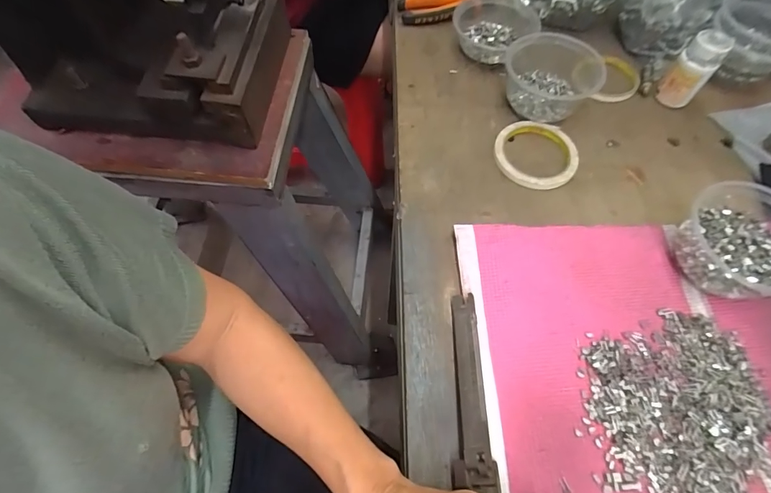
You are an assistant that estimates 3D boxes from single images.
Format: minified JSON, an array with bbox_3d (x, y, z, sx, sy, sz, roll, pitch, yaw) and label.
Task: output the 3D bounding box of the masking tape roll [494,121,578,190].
[{"bbox_3d":[0.182,-0.114,0.493,0.096,0.012,0.098,0,61,0],"label":"masking tape roll"}]

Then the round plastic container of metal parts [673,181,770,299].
[{"bbox_3d":[0.350,-0.005,0.395,0.117,0.066,0.109,0,61,0],"label":"round plastic container of metal parts"}]

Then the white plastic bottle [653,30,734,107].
[{"bbox_3d":[0.385,-0.219,0.513,0.043,0.087,0.043,-41,69,-20],"label":"white plastic bottle"}]

